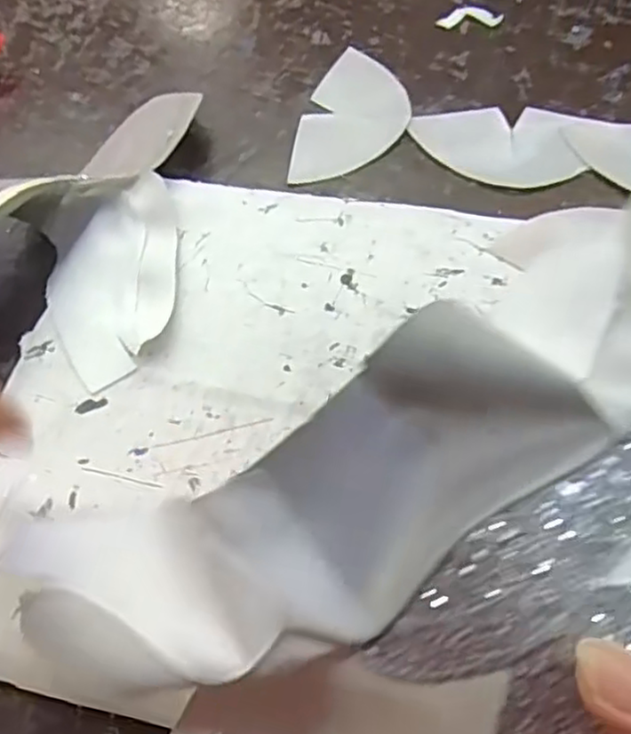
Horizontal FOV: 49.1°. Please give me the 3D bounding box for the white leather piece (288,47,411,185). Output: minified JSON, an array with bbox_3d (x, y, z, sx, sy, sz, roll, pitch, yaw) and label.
[{"bbox_3d":[0.029,-0.188,0.514,0.076,0.004,0.141,7,60,7],"label":"white leather piece"}]

